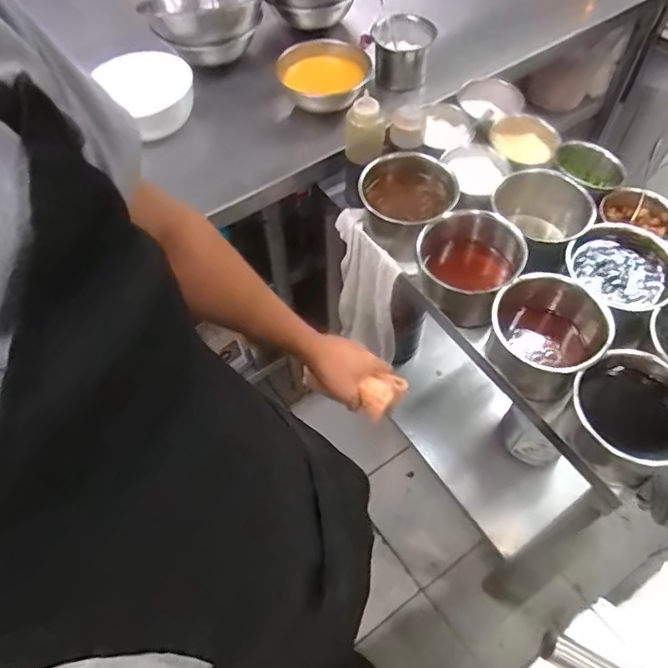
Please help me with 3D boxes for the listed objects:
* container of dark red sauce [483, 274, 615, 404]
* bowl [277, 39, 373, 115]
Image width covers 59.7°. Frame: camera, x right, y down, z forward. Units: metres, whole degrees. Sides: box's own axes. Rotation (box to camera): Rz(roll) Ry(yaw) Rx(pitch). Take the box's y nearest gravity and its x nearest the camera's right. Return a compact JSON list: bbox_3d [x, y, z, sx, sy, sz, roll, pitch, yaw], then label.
[{"bbox_3d":[0.296,0.006,0.833,0.150,0.117,0.145,29,63,18],"label":"container of dark red sauce"},{"bbox_3d":[-0.024,-0.457,1.046,0.164,0.066,0.171,-1,58,1],"label":"bowl"}]

